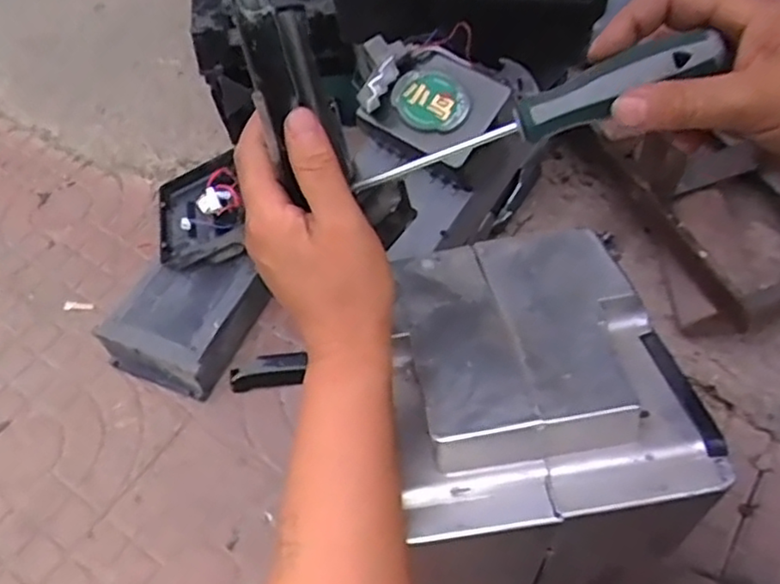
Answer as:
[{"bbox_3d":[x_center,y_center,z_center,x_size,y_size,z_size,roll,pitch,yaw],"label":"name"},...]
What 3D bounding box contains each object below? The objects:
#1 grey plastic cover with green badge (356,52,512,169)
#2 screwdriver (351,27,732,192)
[{"bbox_3d":[0.054,-0.212,0.759,0.130,0.030,0.109,35,107,15],"label":"grey plastic cover with green badge"},{"bbox_3d":[0.068,-0.086,0.336,0.183,0.021,0.022,-19,52,18],"label":"screwdriver"}]

